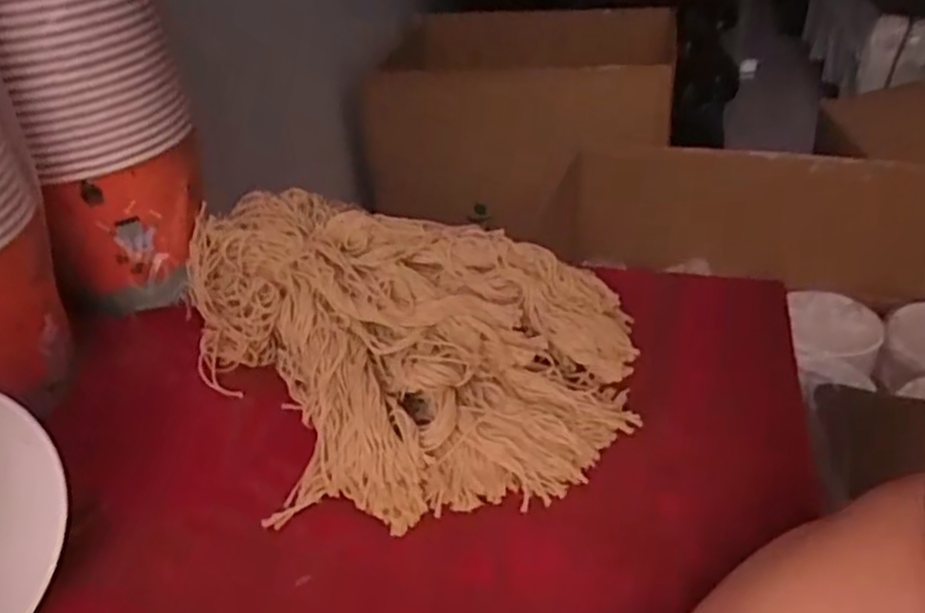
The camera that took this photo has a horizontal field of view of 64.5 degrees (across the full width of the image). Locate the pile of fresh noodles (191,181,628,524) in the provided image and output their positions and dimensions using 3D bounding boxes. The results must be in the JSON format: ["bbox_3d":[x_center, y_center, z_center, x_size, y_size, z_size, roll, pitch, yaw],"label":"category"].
[{"bbox_3d":[-0.064,0.015,0.507,0.334,0.081,0.225,11,39,23],"label":"pile of fresh noodles"}]

